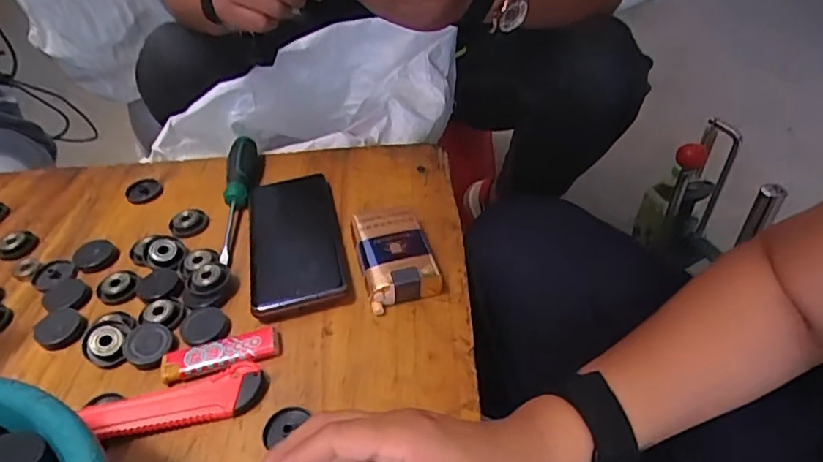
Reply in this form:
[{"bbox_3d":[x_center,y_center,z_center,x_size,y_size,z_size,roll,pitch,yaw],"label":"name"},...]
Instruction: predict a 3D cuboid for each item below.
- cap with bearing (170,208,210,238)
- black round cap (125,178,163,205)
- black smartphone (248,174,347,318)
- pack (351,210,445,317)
[{"bbox_3d":[-0.203,-0.010,0.505,0.035,0.009,0.035,-3,43,3],"label":"cap with bearing"},{"bbox_3d":[-0.264,-0.039,0.550,0.034,0.004,0.039,-21,45,-15],"label":"black round cap"},{"bbox_3d":[-0.100,0.005,0.473,0.073,0.017,0.163,-12,43,-6],"label":"black smartphone"},{"bbox_3d":[-0.013,0.019,0.441,0.055,0.025,0.089,-13,43,-7],"label":"pack"}]

